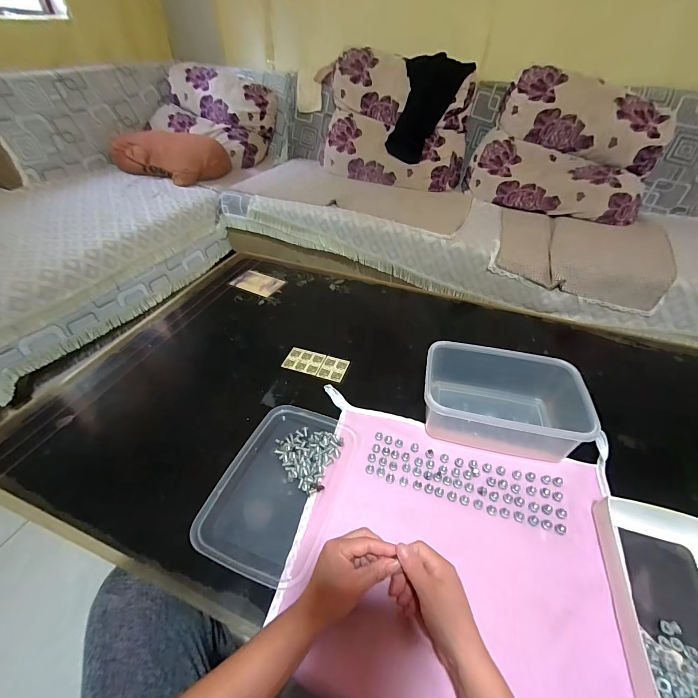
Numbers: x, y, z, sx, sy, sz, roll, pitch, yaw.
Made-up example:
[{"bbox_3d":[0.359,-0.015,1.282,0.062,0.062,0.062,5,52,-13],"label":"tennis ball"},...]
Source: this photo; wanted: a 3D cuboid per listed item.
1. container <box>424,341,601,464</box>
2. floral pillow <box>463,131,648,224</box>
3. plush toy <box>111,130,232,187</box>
[{"bbox_3d":[0.247,0.070,0.568,0.231,0.087,0.175,10,42,10],"label":"container"},{"bbox_3d":[0.879,-0.743,1.493,0.708,0.130,0.344,19,86,21],"label":"floral pillow"},{"bbox_3d":[-0.792,-0.848,1.512,0.482,0.178,0.168,-8,44,-11],"label":"plush toy"}]

